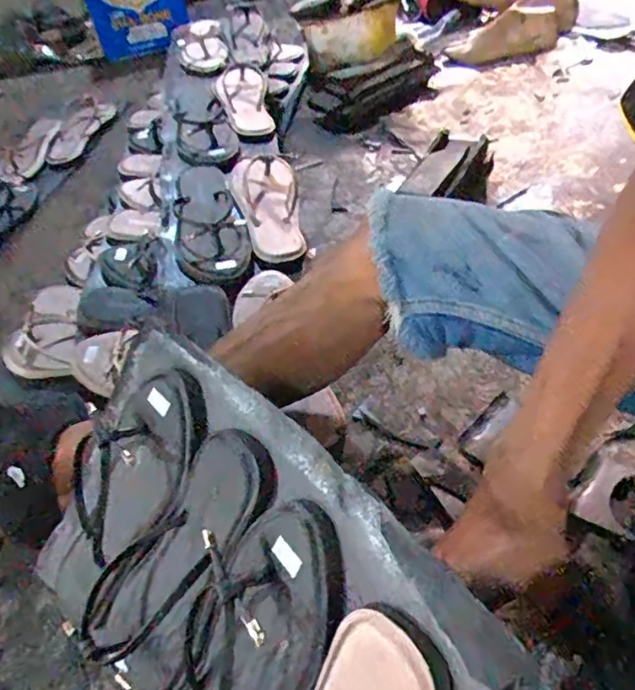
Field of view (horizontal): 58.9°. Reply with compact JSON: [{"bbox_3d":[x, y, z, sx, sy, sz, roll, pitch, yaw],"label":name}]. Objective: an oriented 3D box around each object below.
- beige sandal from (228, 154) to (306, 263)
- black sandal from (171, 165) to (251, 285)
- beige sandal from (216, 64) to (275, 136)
[{"bbox_3d":[-0.074,-0.200,0.784,0.092,0.046,0.221,-8,46,-1],"label":"beige sandal"},{"bbox_3d":[-0.153,-0.173,0.764,0.093,0.044,0.242,-15,46,-8],"label":"black sandal"},{"bbox_3d":[-0.124,-0.415,0.957,0.084,0.040,0.220,-11,46,-4],"label":"beige sandal"}]

